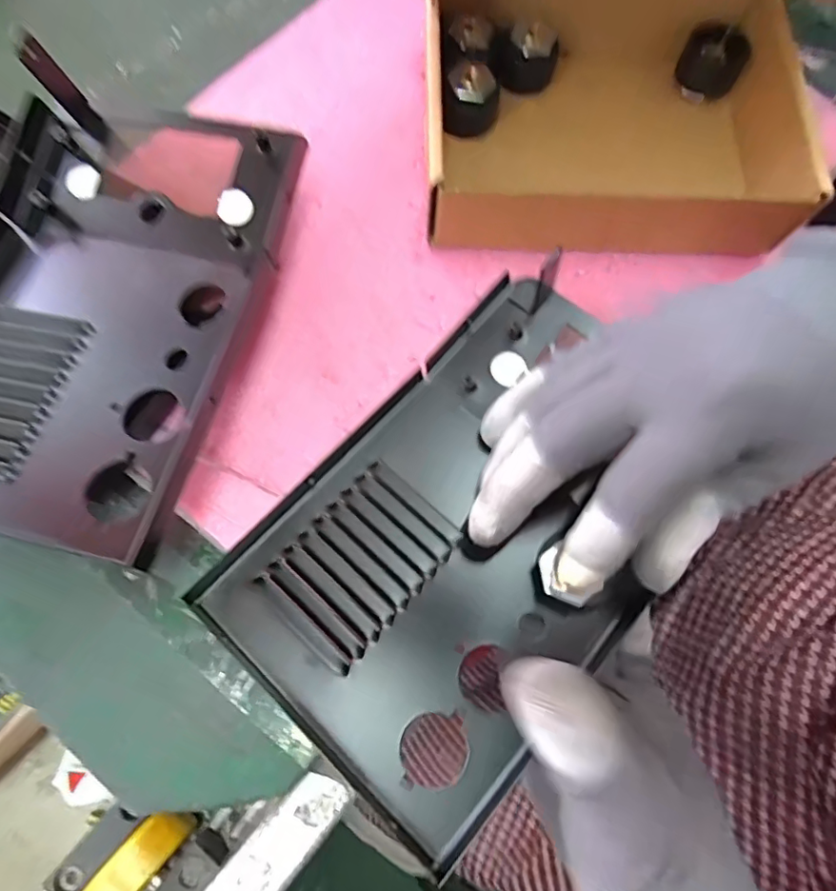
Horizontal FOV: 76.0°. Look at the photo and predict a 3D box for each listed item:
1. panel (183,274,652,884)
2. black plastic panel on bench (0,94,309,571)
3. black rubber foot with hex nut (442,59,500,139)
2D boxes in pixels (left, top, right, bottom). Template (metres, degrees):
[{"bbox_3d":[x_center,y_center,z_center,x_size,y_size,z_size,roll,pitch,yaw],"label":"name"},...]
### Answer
[{"bbox_3d":[0.025,0.031,0.210,0.130,0.025,0.193,42,79,8],"label":"panel"},{"bbox_3d":[-0.138,-0.059,0.229,0.140,0.046,0.196,12,74,1],"label":"black plastic panel on bench"},{"bbox_3d":[0.026,-0.172,0.270,0.028,0.028,0.024,15,74,2],"label":"black rubber foot with hex nut"}]

